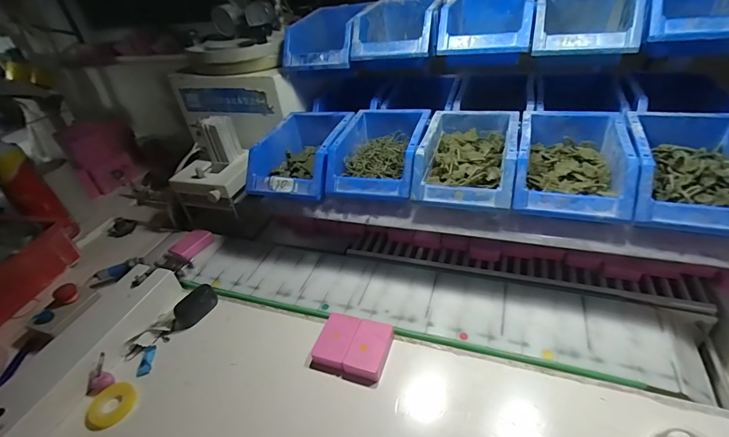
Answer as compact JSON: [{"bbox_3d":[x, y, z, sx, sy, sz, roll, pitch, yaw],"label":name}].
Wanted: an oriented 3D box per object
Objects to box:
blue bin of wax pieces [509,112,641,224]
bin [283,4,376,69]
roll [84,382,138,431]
[{"bbox_3d":[0.263,-0.078,0.477,0.121,0.057,0.178,7,39,20],"label":"blue bin of wax pieces"},{"bbox_3d":[-0.052,-0.326,0.663,0.124,0.068,0.201,7,39,20],"label":"bin"},{"bbox_3d":[-0.311,0.230,0.456,0.047,0.011,0.056,19,42,32],"label":"roll"}]

